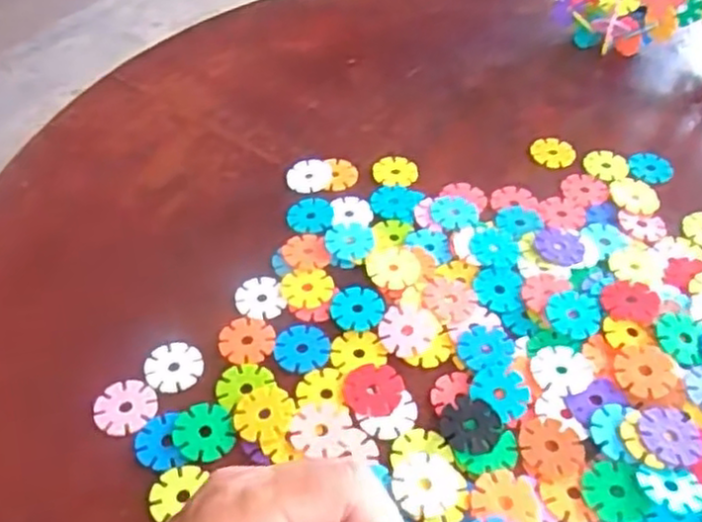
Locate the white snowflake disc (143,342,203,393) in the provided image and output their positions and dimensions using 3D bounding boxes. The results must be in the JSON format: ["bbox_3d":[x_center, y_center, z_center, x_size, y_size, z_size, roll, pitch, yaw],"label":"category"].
[{"bbox_3d":[-0.100,0.060,0.399,0.031,0.004,0.029,3,58,-4],"label":"white snowflake disc"}]

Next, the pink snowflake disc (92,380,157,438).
[{"bbox_3d":[-0.119,0.077,0.374,0.032,0.004,0.030,1,47,-1],"label":"pink snowflake disc"}]

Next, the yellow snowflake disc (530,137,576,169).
[{"bbox_3d":[0.152,-0.081,0.533,0.032,0.004,0.031,-1,55,2],"label":"yellow snowflake disc"}]

